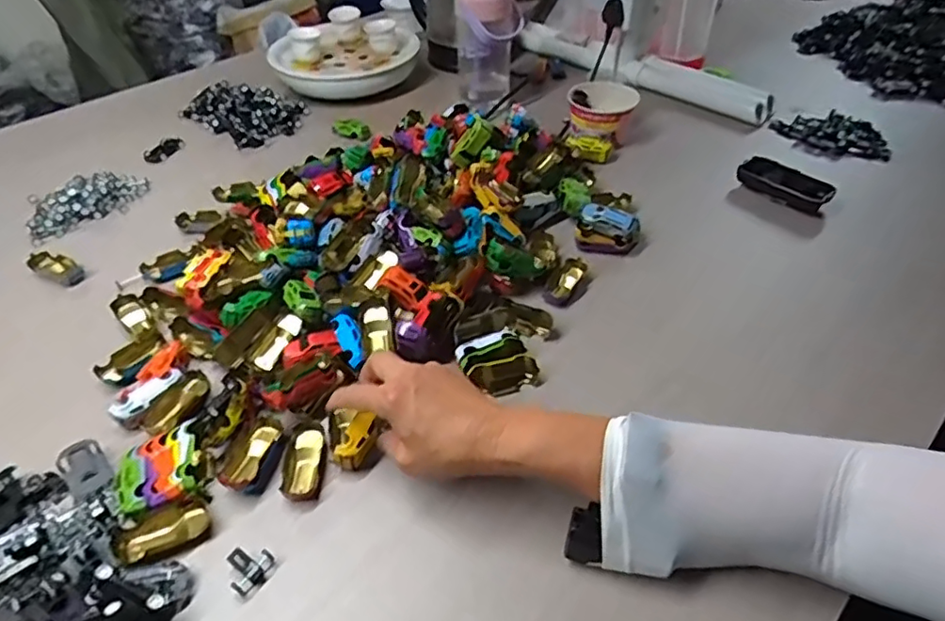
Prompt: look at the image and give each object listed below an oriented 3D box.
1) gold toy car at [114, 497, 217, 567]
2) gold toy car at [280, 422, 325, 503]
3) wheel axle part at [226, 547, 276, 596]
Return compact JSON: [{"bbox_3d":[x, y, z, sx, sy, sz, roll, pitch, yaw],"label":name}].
[{"bbox_3d":[-0.225,0.165,0.434,0.063,0.014,0.036,-26,48,-23],"label":"gold toy car"},{"bbox_3d":[-0.136,0.121,0.477,0.029,0.019,0.063,-5,43,-2],"label":"gold toy car"},{"bbox_3d":[-0.159,0.181,0.416,0.027,0.015,0.030,20,48,22],"label":"wheel axle part"}]

